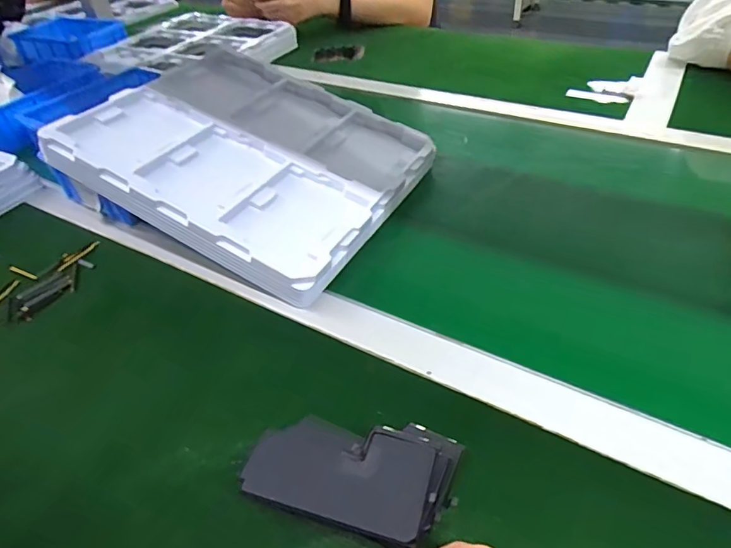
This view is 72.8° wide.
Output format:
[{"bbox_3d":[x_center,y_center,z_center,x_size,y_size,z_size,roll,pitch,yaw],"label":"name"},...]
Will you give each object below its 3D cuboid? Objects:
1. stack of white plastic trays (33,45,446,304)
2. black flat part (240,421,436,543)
[{"bbox_3d":[-0.122,-0.135,0.541,0.328,0.034,0.273,29,49,13],"label":"stack of white plastic trays"},{"bbox_3d":[-0.016,0.120,0.305,0.107,0.009,0.054,12,56,12],"label":"black flat part"}]

